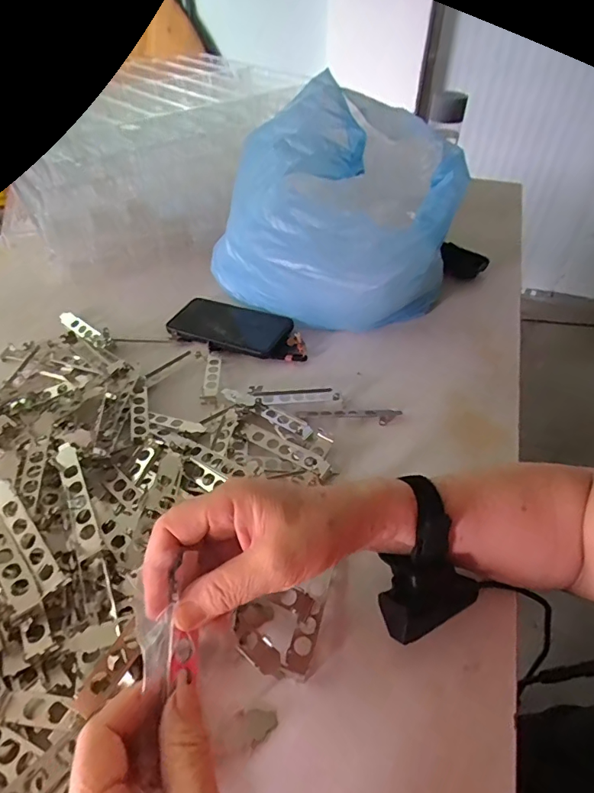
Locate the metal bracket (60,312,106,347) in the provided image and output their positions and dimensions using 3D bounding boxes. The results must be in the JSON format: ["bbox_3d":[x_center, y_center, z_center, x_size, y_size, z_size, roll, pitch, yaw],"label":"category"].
[{"bbox_3d":[-0.292,-0.093,0.618,0.109,0.005,0.021,31,53,26],"label":"metal bracket"}]

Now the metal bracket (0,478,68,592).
[{"bbox_3d":[-0.221,0.108,0.365,0.018,0.010,0.118,-40,65,-19],"label":"metal bracket"}]

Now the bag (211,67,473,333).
[{"bbox_3d":[0.064,-0.218,0.583,0.277,0.236,0.262,-33,54,-28],"label":"bag"}]

